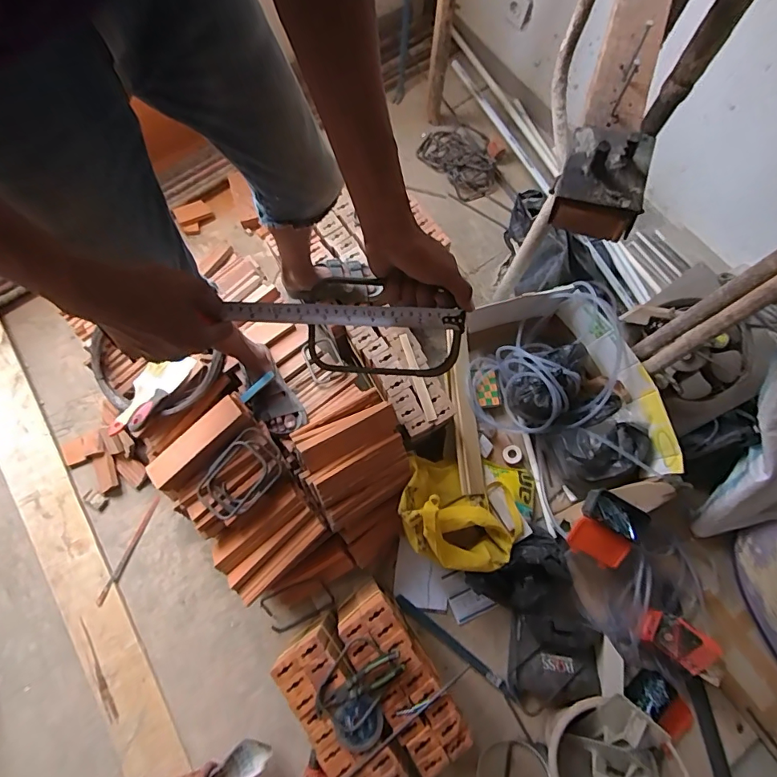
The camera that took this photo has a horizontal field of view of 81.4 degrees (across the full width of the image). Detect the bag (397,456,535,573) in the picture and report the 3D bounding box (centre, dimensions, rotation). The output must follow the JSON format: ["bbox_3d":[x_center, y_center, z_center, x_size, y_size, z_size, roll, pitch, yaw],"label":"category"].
[{"bbox_3d":[0.219,0.315,1.150,0.380,0.224,0.271,0,75,0],"label":"bag"}]

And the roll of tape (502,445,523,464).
[{"bbox_3d":[0.359,0.192,1.313,0.057,0.021,0.054,0,75,0],"label":"roll of tape"}]

